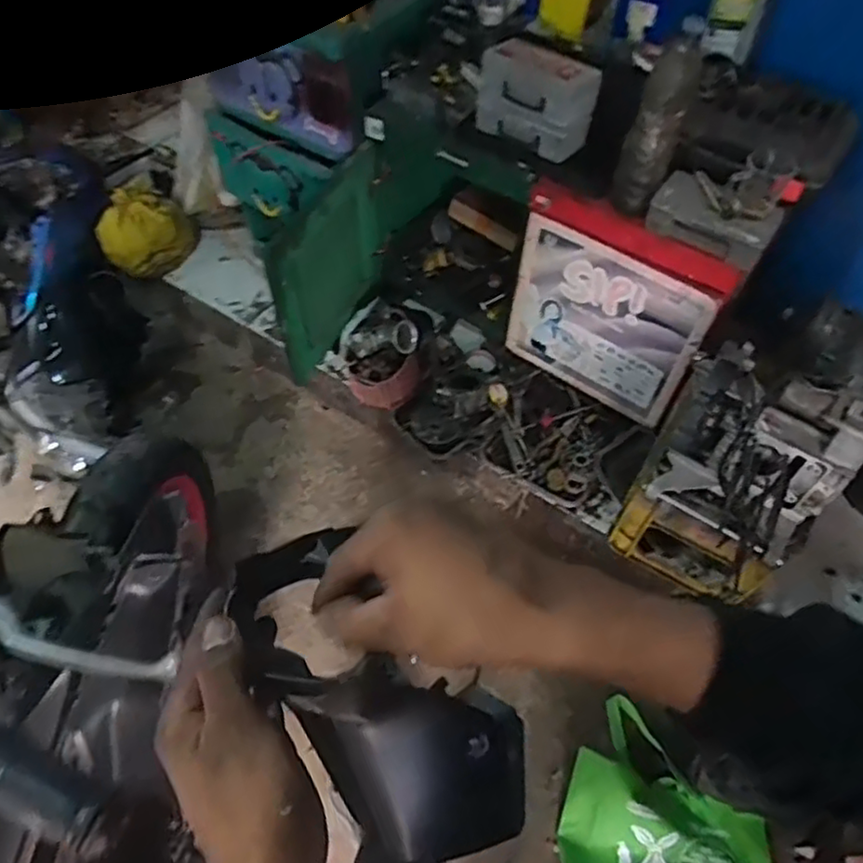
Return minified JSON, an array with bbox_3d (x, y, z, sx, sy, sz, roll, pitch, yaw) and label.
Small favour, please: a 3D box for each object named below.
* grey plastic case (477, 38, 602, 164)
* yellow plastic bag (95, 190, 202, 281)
[{"bbox_3d":[0.175,-0.590,1.165,0.227,0.148,0.086,40,61,22],"label":"grey plastic case"},{"bbox_3d":[-0.748,-0.514,1.737,0.201,0.157,0.183,8,54,2],"label":"yellow plastic bag"}]

